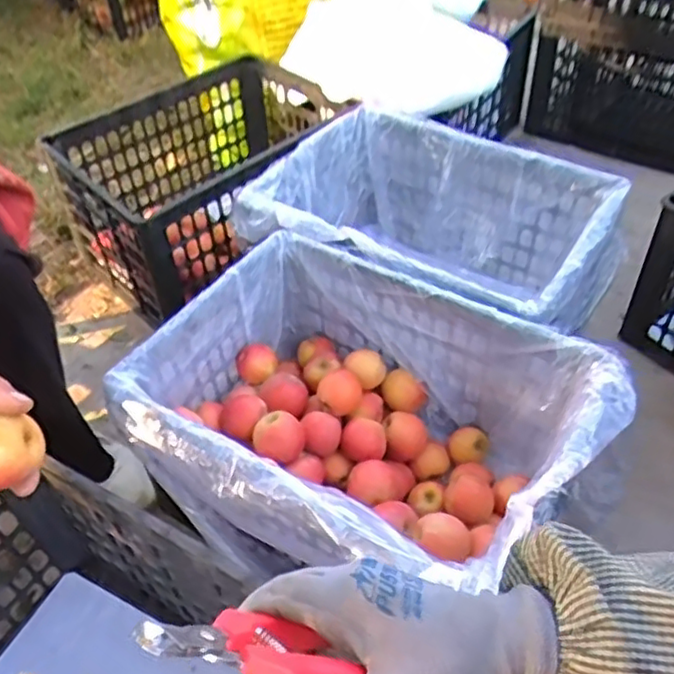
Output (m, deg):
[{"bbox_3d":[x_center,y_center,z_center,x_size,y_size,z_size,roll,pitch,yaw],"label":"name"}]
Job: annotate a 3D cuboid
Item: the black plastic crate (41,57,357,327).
[{"bbox_3d":[-0.235,-0.304,1.265,0.356,0.225,0.523,28,51,29],"label":"black plastic crate"}]

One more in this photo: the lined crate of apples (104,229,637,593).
[{"bbox_3d":[0.031,0.125,0.806,0.494,0.218,0.369,22,48,24],"label":"lined crate of apples"}]

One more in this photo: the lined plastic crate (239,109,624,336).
[{"bbox_3d":[0.151,-0.133,1.068,0.510,0.254,0.374,21,48,24],"label":"lined plastic crate"}]

